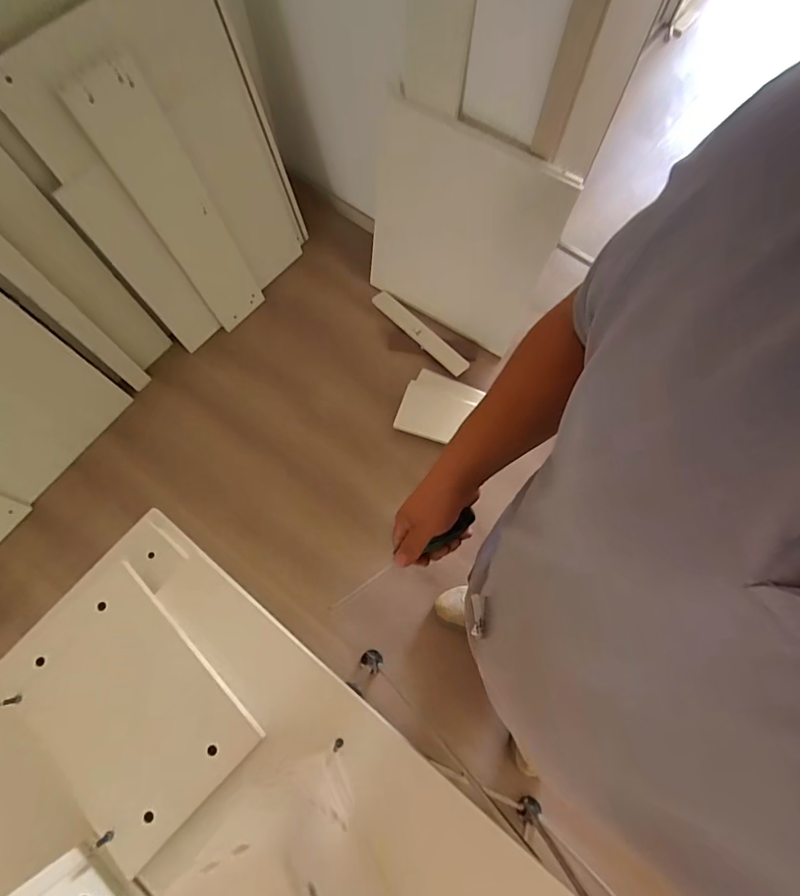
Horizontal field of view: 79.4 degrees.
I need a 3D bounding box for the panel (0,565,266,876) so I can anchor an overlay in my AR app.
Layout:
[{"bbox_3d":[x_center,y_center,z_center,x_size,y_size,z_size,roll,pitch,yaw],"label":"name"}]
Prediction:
[{"bbox_3d":[-0.334,0.313,0.589,0.201,0.024,0.291,-43,76,-14],"label":"panel"}]

